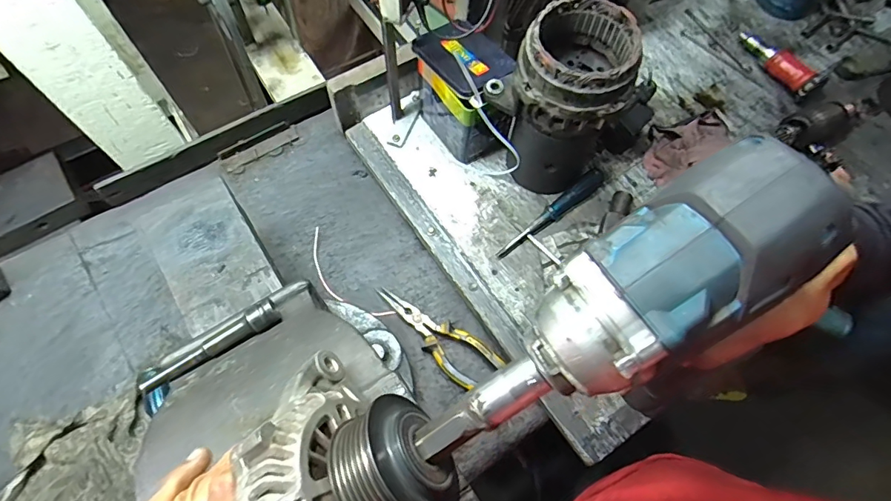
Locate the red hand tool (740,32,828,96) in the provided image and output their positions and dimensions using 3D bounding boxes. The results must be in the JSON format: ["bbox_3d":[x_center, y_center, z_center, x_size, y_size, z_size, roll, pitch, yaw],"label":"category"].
[{"bbox_3d":[0.548,-0.315,0.764,0.029,0.036,0.150,-27,70,-14],"label":"red hand tool"}]

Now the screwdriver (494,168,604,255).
[{"bbox_3d":[0.150,-0.054,0.651,0.194,0.022,0.025,-37,72,-17],"label":"screwdriver"}]

